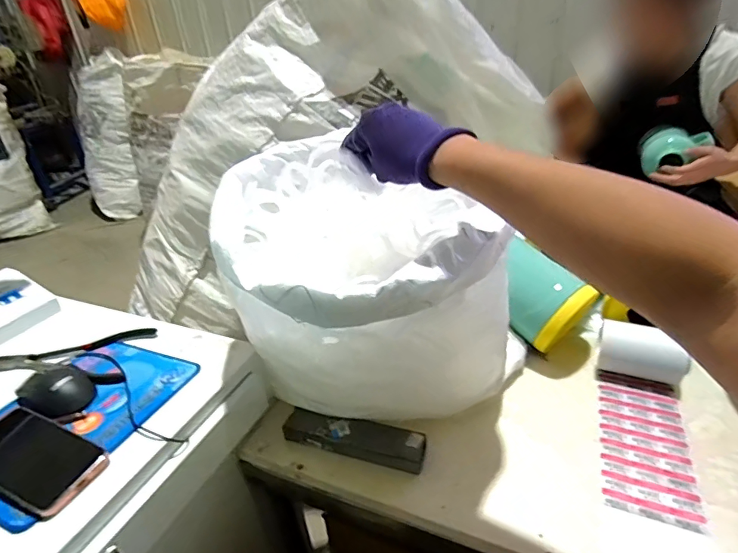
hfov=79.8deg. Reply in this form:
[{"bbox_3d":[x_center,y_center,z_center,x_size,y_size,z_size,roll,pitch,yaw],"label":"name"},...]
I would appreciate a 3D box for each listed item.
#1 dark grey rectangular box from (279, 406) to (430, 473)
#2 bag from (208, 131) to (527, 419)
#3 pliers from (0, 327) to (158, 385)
[{"bbox_3d":[-0.022,0.226,0.617,0.196,0.031,0.050,5,32,19],"label":"dark grey rectangular box"},{"bbox_3d":[-0.001,0.029,0.581,0.352,0.326,0.305,7,33,22],"label":"bag"},{"bbox_3d":[-0.453,0.118,0.659,0.231,0.017,0.126,-4,30,4],"label":"pliers"}]

